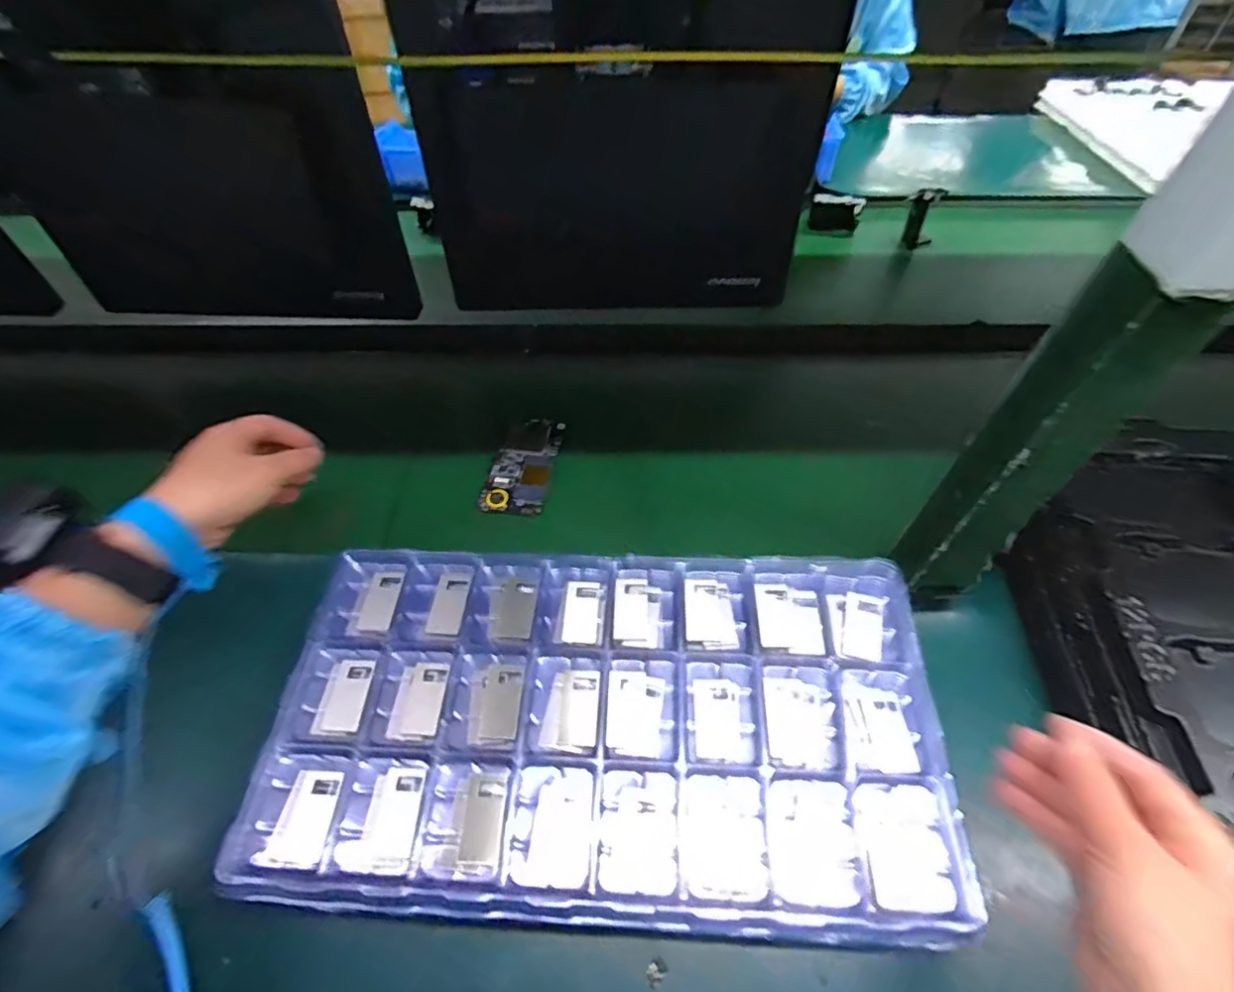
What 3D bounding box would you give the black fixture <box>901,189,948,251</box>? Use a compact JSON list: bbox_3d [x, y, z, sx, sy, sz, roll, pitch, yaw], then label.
[{"bbox_3d":[0.436,-0.396,0.838,0.046,0.079,0.034,32,60,23],"label":"black fixture"}]

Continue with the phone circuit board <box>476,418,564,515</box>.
[{"bbox_3d":[-0.096,-0.031,0.609,0.062,0.013,0.125,7,54,7],"label":"phone circuit board"}]

